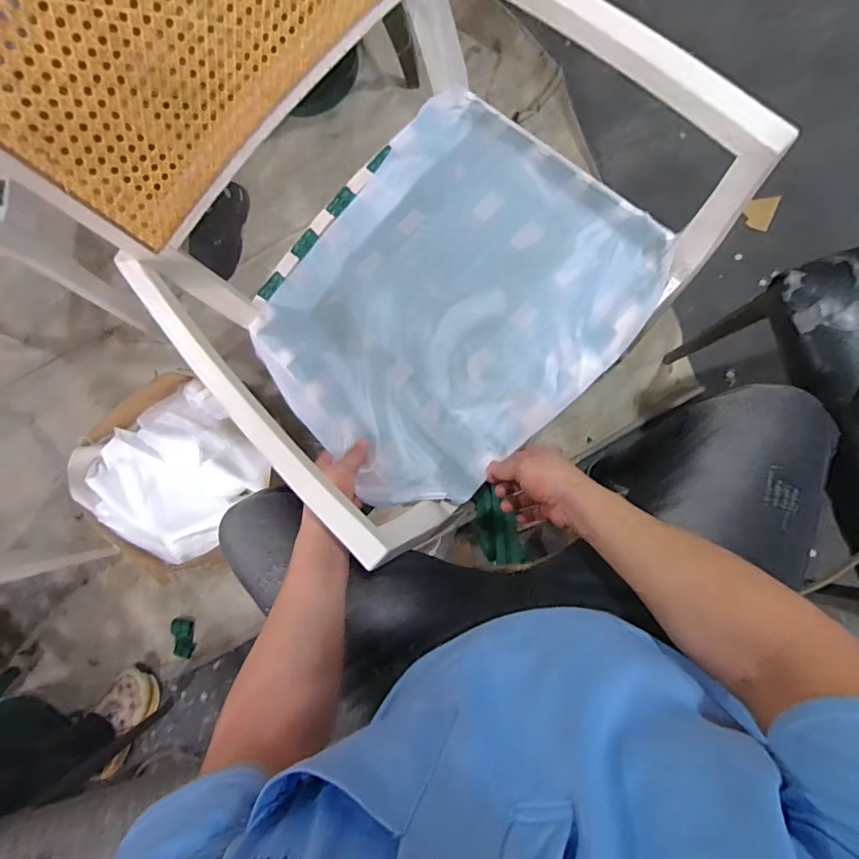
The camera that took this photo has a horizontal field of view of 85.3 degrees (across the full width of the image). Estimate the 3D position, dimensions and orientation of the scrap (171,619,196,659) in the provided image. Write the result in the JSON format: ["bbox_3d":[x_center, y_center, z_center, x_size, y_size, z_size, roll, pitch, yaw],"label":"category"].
[{"bbox_3d":[-0.605,0.512,1.148,0.050,0.009,0.096,-6,84,-19],"label":"scrap"}]

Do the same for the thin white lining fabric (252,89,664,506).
[{"bbox_3d":[0.020,-0.180,0.658,0.437,0.040,0.510,42,94,9],"label":"thin white lining fabric"}]

